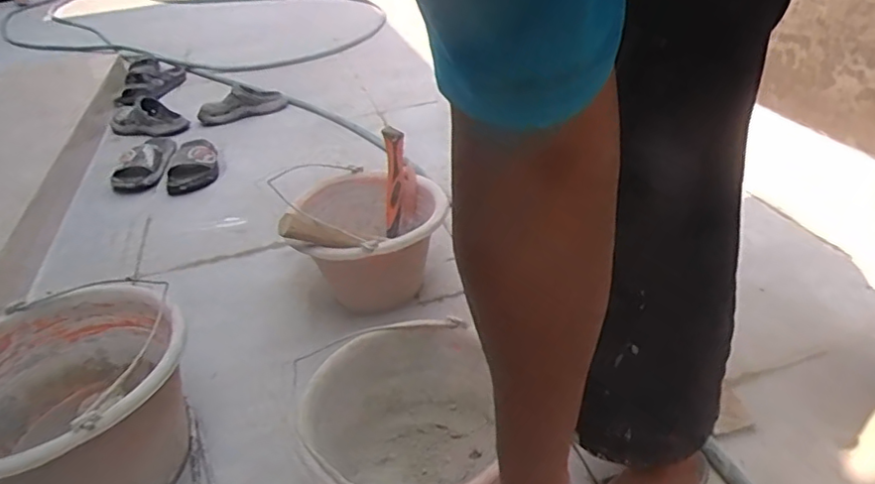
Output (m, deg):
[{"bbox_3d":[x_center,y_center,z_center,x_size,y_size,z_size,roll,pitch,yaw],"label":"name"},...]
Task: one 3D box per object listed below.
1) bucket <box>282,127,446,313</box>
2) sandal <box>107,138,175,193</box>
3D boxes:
[{"bbox_3d":[-0.105,-0.019,0.964,0.245,0.231,0.260,-11,34,-7],"label":"bucket"},{"bbox_3d":[-0.748,-0.201,1.502,0.107,0.055,0.281,-10,33,-2],"label":"sandal"}]

